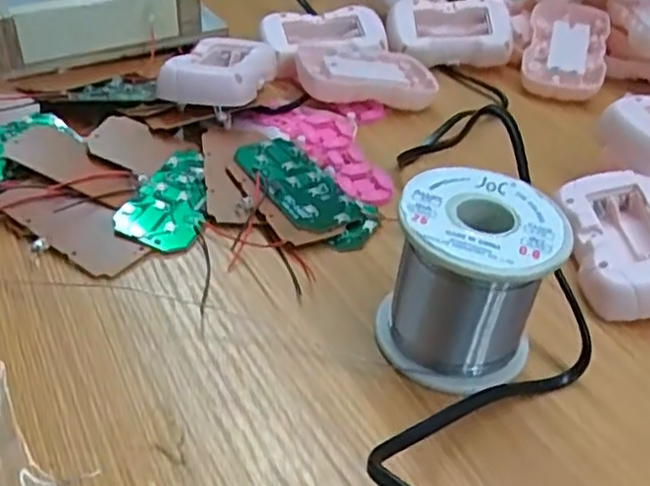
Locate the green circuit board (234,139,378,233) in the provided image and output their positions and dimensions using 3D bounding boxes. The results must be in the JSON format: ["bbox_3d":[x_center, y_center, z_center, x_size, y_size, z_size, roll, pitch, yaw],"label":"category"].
[{"bbox_3d":[-0.014,-0.030,0.356,0.041,0.008,0.075,-29,51,-34],"label":"green circuit board"}]

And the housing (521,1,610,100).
[{"bbox_3d":[0.172,-0.139,0.496,0.053,0.015,0.092,8,56,19],"label":"housing"}]

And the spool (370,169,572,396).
[{"bbox_3d":[0.055,0.014,0.271,0.059,0.063,0.059,15,40,10],"label":"spool"}]

